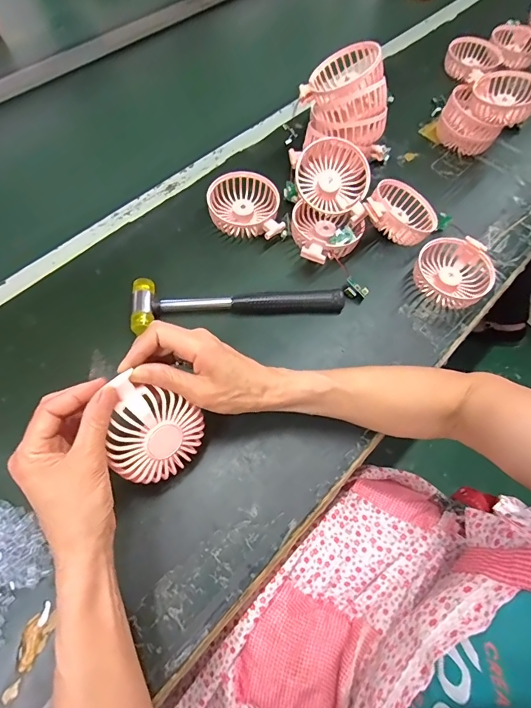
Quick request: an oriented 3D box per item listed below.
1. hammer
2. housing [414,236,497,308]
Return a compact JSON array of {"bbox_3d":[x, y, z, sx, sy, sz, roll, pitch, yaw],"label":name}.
[{"bbox_3d":[-0.030,-0.065,0.469,0.237,0.025,0.059,-9,65,-6],"label":"hammer"},{"bbox_3d":[0.231,-0.102,0.500,0.091,0.034,0.091,24,66,9],"label":"housing"}]

